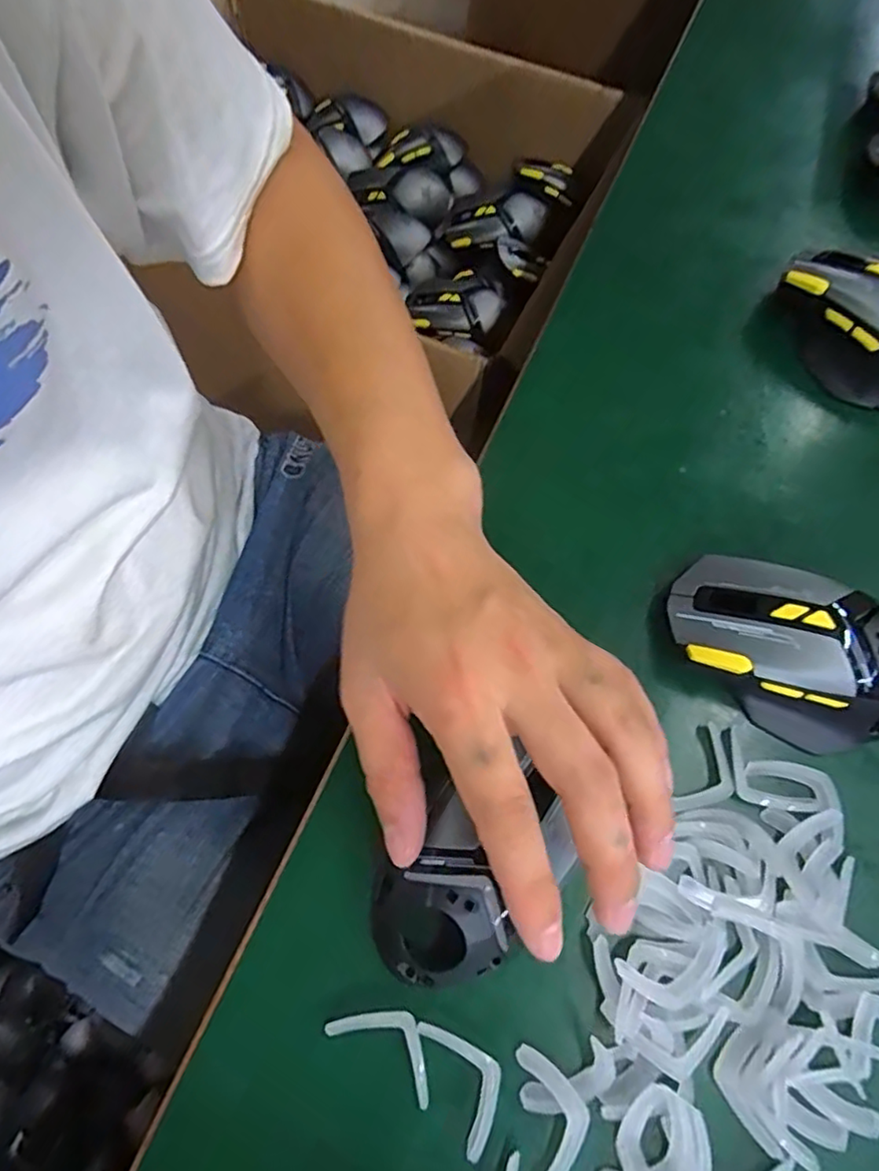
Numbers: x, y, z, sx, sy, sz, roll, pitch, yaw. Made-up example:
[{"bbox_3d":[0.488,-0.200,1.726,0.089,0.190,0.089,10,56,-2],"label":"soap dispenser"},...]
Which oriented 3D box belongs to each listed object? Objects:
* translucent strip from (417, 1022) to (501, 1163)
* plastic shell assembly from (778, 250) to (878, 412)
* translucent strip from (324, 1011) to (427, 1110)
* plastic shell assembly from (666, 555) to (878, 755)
[{"bbox_3d":[0.012,0.192,0.239,0.023,0.004,0.046,-24,71,-6],"label":"translucent strip"},{"bbox_3d":[0.241,-0.145,0.342,0.066,0.044,0.118,-19,71,-5],"label":"plastic shell assembly"},{"bbox_3d":[-0.021,0.181,0.244,0.046,0.004,0.023,29,74,11],"label":"translucent strip"},{"bbox_3d":[0.163,0.028,0.275,0.118,0.037,0.070,30,74,12],"label":"plastic shell assembly"}]

